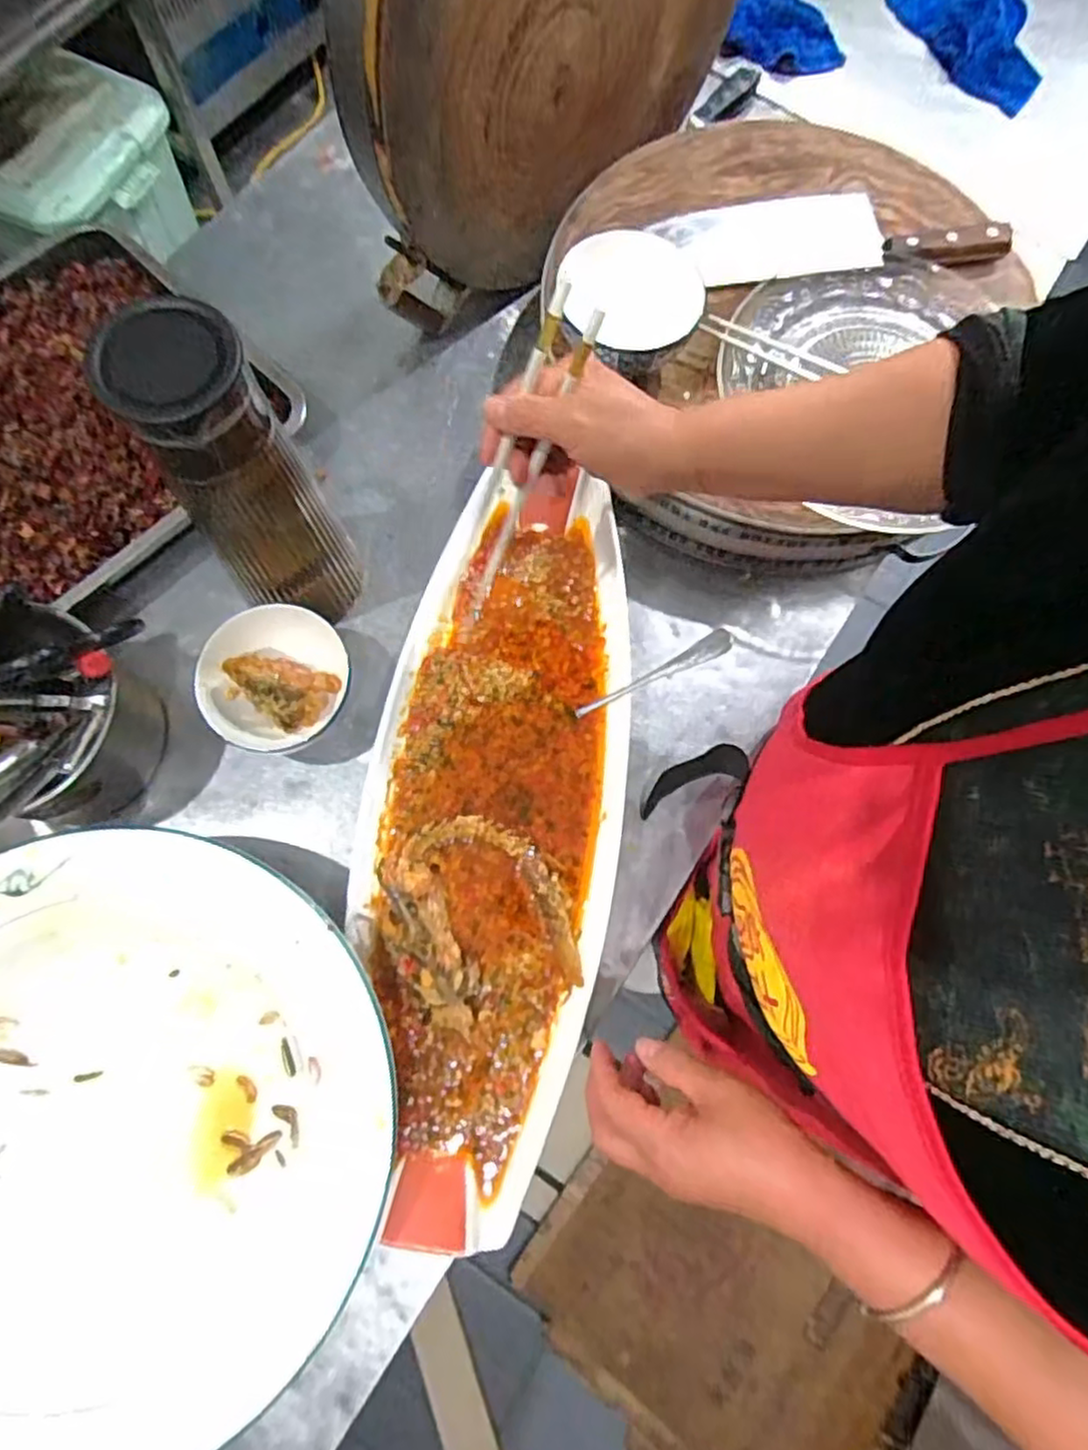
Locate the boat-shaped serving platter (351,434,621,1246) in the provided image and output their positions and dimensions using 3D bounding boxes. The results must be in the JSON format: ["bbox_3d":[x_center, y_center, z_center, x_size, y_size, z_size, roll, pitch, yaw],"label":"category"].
[{"bbox_3d":[-0.042,0.064,0.560,0.201,0.063,0.597,6,71,0],"label":"boat-shaped serving platter"}]

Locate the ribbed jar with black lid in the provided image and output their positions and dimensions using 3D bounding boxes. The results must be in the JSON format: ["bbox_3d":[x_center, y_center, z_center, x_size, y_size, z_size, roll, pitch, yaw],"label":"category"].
[{"bbox_3d":[-0.211,-0.172,0.513,0.099,0.268,0.082,-23,74,-10],"label":"ribbed jar with black lid"}]

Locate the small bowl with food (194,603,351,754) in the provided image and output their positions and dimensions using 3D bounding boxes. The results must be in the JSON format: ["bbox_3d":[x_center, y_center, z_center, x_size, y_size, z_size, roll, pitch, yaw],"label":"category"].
[{"bbox_3d":[-0.226,-0.034,0.594,0.112,0.076,0.125,41,75,11],"label":"small bowl with food"}]

